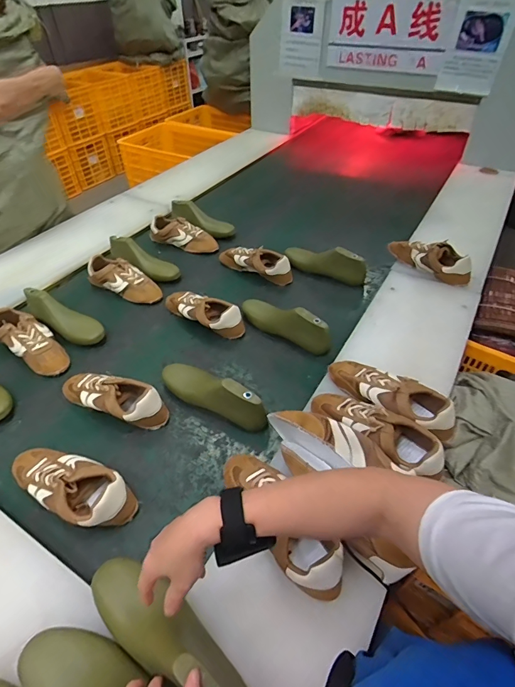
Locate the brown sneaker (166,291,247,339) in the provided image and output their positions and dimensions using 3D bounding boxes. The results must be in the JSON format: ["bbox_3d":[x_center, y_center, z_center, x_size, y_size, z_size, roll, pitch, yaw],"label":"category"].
[{"bbox_3d":[-0.148,-0.084,1.011,0.243,0.076,0.082,25,51,23],"label":"brown sneaker"}]

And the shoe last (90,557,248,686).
[{"bbox_3d":[-0.113,0.363,0.484,0.261,0.095,0.079,19,48,30],"label":"shoe last"}]

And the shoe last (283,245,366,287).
[{"bbox_3d":[0.201,-0.249,1.168,0.261,0.101,0.071,27,51,25],"label":"shoe last"}]

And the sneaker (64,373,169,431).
[{"bbox_3d":[-0.308,0.112,0.813,0.249,0.071,0.084,16,48,16],"label":"sneaker"}]

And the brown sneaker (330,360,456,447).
[{"bbox_3d":[0.258,0.100,0.757,0.256,0.084,0.087,33,54,29],"label":"brown sneaker"}]

